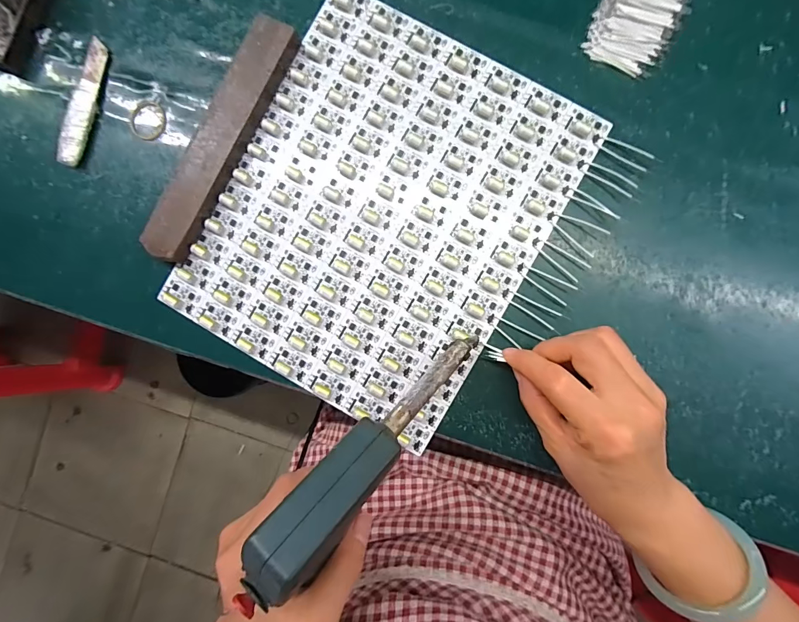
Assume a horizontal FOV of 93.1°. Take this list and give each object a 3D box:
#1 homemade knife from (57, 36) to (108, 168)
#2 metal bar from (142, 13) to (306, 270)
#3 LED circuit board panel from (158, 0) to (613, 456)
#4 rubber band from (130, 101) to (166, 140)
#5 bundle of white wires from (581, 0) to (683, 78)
[{"bbox_3d":[-0.259,-0.170,0.310,0.020,0.011,0.105,10,89,3],"label":"homemade knife"},{"bbox_3d":[-0.138,-0.130,0.293,0.035,0.017,0.195,29,91,3],"label":"metal bar"},{"bbox_3d":[-0.012,-0.074,0.291,0.235,0.008,0.286,29,91,3],"label":"LED circuit board panel"},{"bbox_3d":[-0.204,-0.155,0.307,0.029,0.004,0.031,0,89,3],"label":"rubber band"},{"bbox_3d":[0.177,-0.232,0.278,0.053,0.017,0.099,18,90,3],"label":"bundle of white wires"}]

